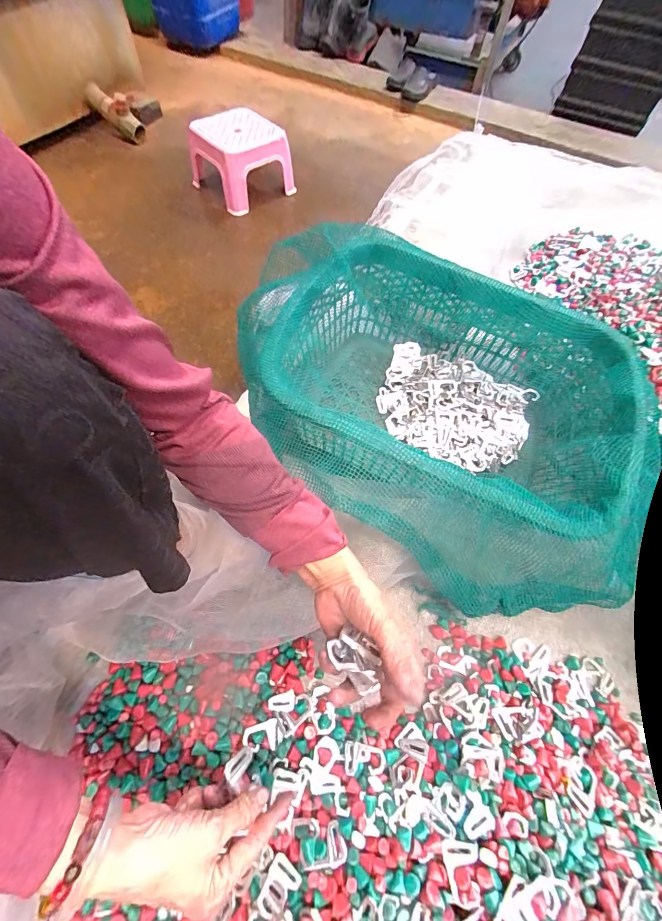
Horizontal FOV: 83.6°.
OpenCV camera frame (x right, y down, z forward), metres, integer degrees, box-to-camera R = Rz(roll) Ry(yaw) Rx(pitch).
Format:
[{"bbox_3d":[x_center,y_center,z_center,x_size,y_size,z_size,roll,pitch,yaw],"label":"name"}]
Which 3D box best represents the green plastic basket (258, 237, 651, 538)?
[{"bbox_3d":[0.143,-0.096,0.521,0.465,0.167,0.329,23,63,9],"label":"green plastic basket"}]

